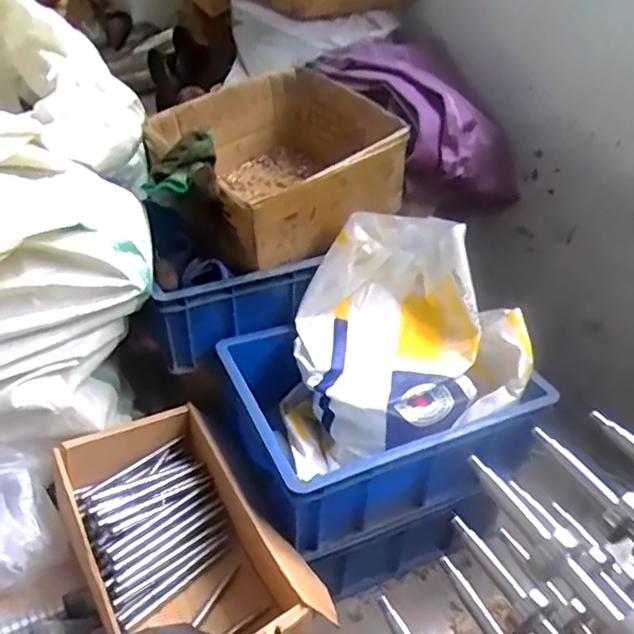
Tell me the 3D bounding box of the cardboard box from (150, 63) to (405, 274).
[{"bbox_3d":[-0.058,-0.240,0.994,0.302,0.163,0.302,-26,47,-34],"label":"cardboard box"}]

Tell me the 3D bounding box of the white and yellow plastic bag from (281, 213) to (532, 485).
[{"bbox_3d":[0.119,0.033,0.926,0.323,0.244,0.274,-2,37,-8],"label":"white and yellow plastic bag"}]

